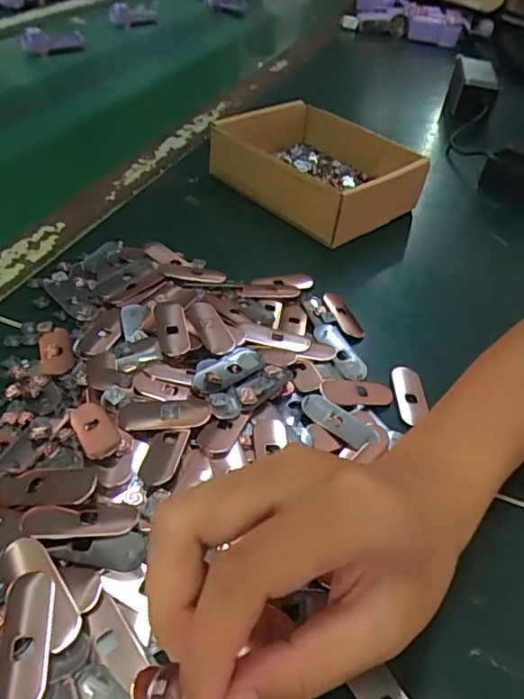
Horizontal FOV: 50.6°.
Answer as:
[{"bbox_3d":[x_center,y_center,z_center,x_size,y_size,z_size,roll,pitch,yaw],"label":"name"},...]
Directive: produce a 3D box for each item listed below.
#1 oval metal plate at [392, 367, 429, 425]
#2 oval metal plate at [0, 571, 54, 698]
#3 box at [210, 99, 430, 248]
[{"bbox_3d":[0.094,0.028,0.349,0.017,0.004,0.042,2,43,-5],"label":"oval metal plate"},{"bbox_3d":[-0.092,0.112,0.214,0.019,0.005,0.049,-3,44,-11],"label":"oval metal plate"},{"bbox_3d":[0.056,-0.178,0.531,0.151,0.048,0.169,-31,54,-34],"label":"box"}]

